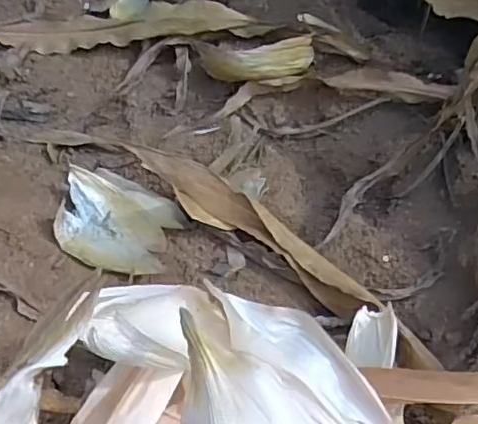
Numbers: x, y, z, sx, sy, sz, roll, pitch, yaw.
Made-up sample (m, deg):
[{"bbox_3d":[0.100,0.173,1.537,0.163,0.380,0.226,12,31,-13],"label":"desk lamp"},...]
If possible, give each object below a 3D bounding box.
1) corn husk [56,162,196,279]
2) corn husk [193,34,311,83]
[{"bbox_3d":[-0.172,0.007,0.848,0.195,0.043,0.163,23,51,15],"label":"corn husk"},{"bbox_3d":[0.034,-0.240,0.944,0.202,0.083,0.056,-11,50,-13],"label":"corn husk"}]

